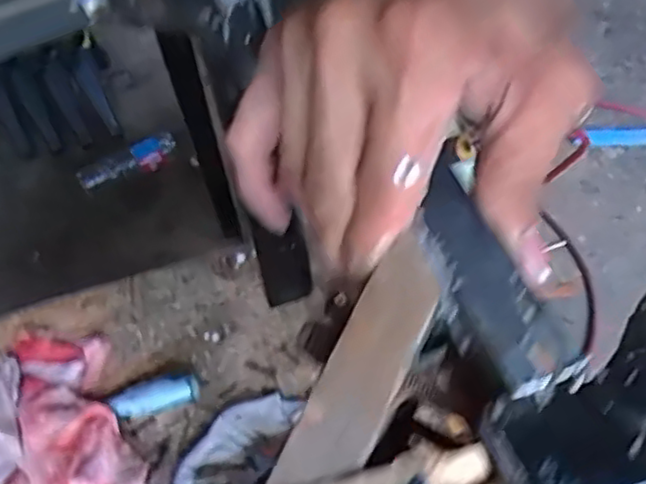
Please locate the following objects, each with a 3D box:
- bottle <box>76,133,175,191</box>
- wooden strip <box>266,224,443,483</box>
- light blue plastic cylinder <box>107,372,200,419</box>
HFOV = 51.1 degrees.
[{"bbox_3d":[-0.439,-0.178,1.511,0.225,0.055,0.060,-23,52,-12],"label":"bottle"},{"bbox_3d":[0.014,0.034,0.198,0.023,0.004,0.086,23,60,15],"label":"wooden strip"},{"bbox_3d":[-0.161,0.148,0.646,0.083,0.025,0.024,-15,51,-6],"label":"light blue plastic cylinder"}]

